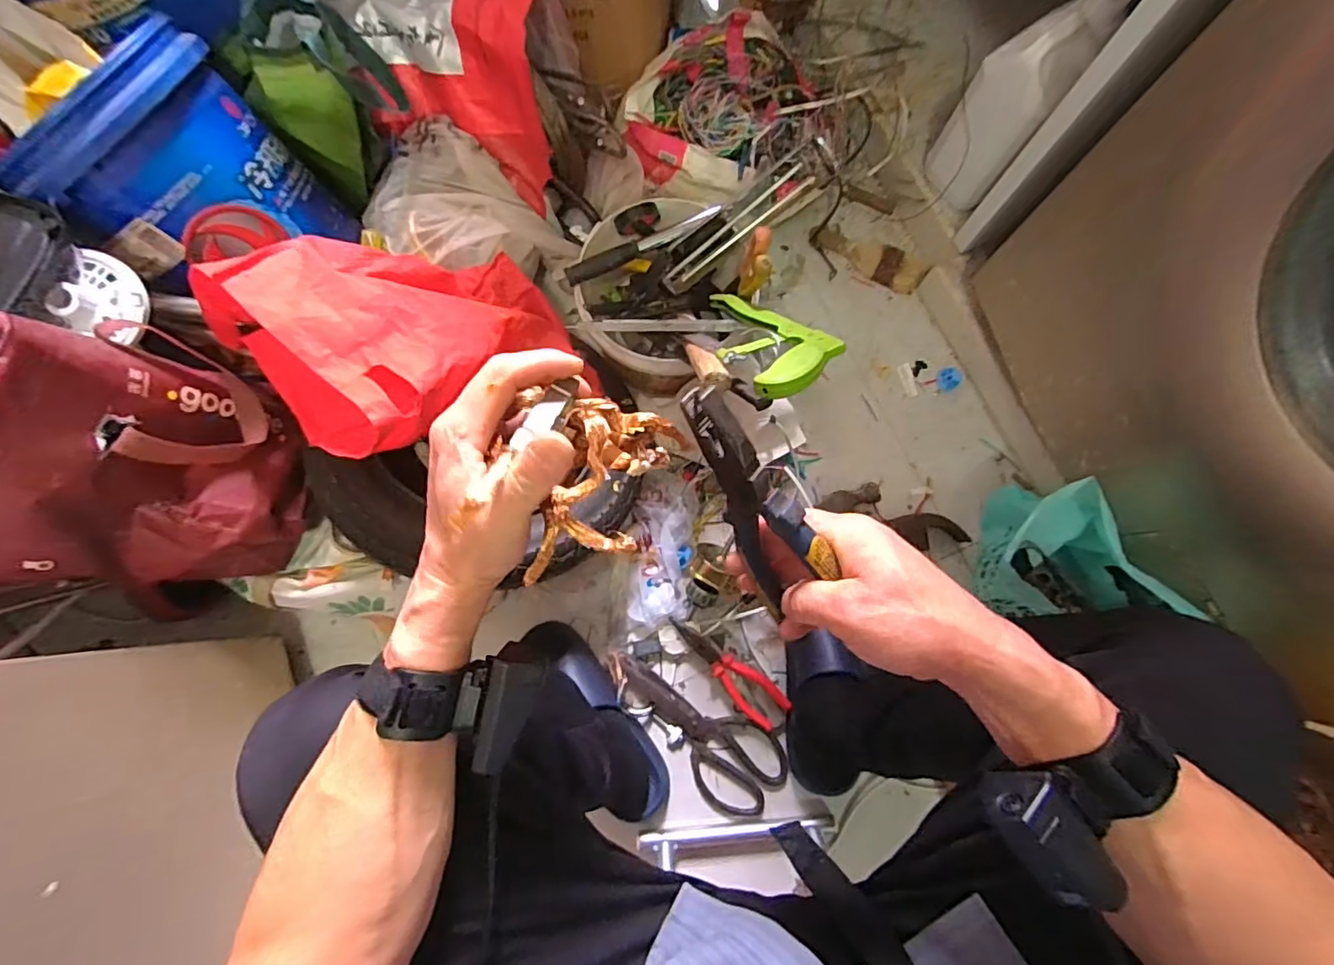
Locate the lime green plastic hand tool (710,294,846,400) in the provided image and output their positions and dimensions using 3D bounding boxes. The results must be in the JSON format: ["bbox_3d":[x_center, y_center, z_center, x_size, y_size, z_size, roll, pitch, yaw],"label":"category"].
[{"bbox_3d":[0.109,-0.166,0.629,0.112,0.273,0.022,-10,124,-2],"label":"lime green plastic hand tool"}]

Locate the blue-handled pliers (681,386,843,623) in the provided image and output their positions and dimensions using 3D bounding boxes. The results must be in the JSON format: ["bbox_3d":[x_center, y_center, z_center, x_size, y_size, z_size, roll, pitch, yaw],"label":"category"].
[{"bbox_3d":[0.058,0.020,0.321,0.036,0.052,0.162,-30,120,-5],"label":"blue-handled pliers"}]

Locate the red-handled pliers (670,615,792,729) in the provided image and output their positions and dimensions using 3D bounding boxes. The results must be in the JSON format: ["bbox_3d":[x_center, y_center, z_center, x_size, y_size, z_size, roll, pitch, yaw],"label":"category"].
[{"bbox_3d":[0.077,0.248,0.749,0.184,0.023,0.053,42,82,8],"label":"red-handled pliers"}]

